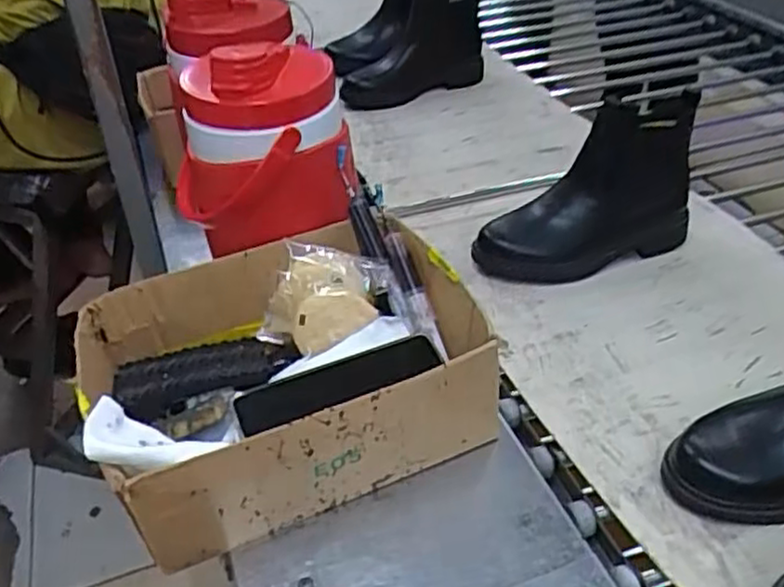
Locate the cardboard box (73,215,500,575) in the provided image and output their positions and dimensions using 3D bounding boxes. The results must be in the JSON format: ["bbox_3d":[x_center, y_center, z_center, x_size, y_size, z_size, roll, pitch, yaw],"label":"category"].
[{"bbox_3d":[-0.079,0.063,0.568,0.274,0.116,0.200,-19,41,-18],"label":"cardboard box"}]

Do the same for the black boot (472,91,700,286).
[{"bbox_3d":[0.209,-0.104,0.756,0.239,0.148,0.079,-15,39,-13],"label":"black boot"}]

